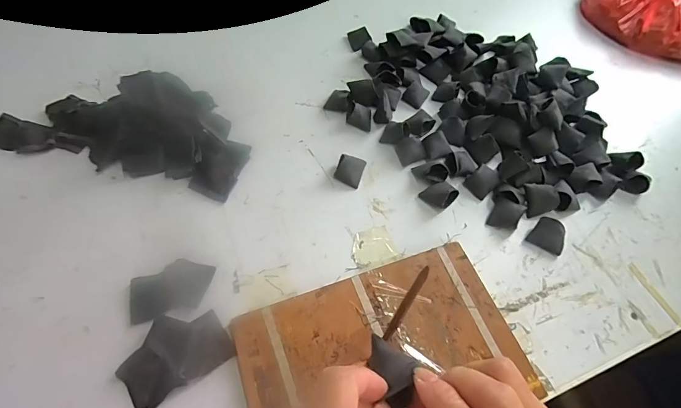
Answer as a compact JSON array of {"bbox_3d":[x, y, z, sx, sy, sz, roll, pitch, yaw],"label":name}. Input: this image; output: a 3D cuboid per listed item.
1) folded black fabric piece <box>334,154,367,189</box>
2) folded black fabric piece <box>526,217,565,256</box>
[{"bbox_3d":[0.013,-0.048,0.497,0.035,0.020,0.043,18,59,8],"label":"folded black fabric piece"},{"bbox_3d":[0.260,0.040,0.455,0.040,0.023,0.035,34,62,16],"label":"folded black fabric piece"}]

